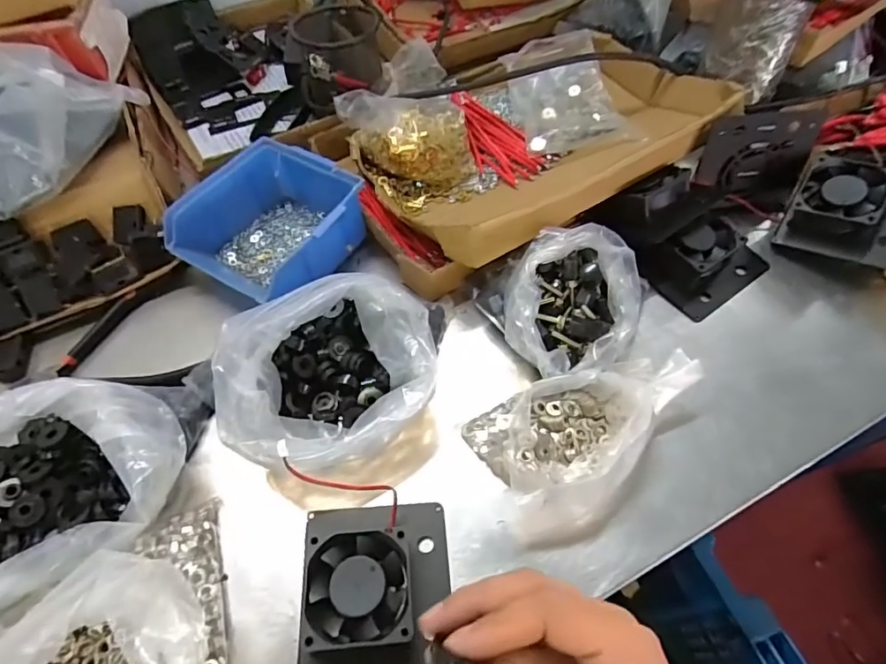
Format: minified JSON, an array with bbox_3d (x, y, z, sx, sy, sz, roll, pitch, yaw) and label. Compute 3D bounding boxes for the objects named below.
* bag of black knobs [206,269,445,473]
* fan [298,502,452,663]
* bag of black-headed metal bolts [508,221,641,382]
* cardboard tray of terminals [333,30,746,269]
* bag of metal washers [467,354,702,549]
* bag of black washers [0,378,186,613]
[{"bbox_3d":[-0.073,0.028,0.349,0.156,0.073,0.115,-40,63,-22],"label":"bag of black knobs"},{"bbox_3d":[-0.038,0.150,0.299,0.083,0.026,0.101,-2,56,1],"label":"fan"},{"bbox_3d":[0.093,-0.017,0.377,0.095,0.070,0.105,20,59,15],"label":"bag of black-headed metal bolts"},{"bbox_3d":[0.090,-0.202,0.503,0.339,0.071,0.252,-28,59,-16],"label":"cardboard tray of terminals"},{"bbox_3d":[0.104,0.063,0.344,0.154,0.046,0.100,-23,58,-13],"label":"bag of metal washers"},{"bbox_3d":[-0.235,0.094,0.309,0.139,0.082,0.121,-11,56,-5],"label":"bag of black washers"}]

